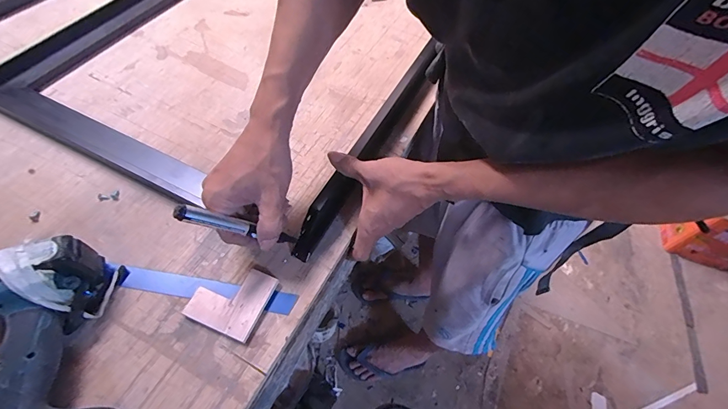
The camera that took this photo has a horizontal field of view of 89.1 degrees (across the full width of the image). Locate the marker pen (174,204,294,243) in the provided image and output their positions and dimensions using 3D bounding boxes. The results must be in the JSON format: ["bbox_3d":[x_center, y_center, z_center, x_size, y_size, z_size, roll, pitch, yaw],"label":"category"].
[{"bbox_3d":[-0.123,0.024,0.377,0.015,0.137,0.014,-41,54,21],"label":"marker pen"}]

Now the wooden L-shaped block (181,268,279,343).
[{"bbox_3d":[-0.140,0.100,0.395,0.071,0.014,0.071,22,57,9],"label":"wooden L-shaped block"}]

